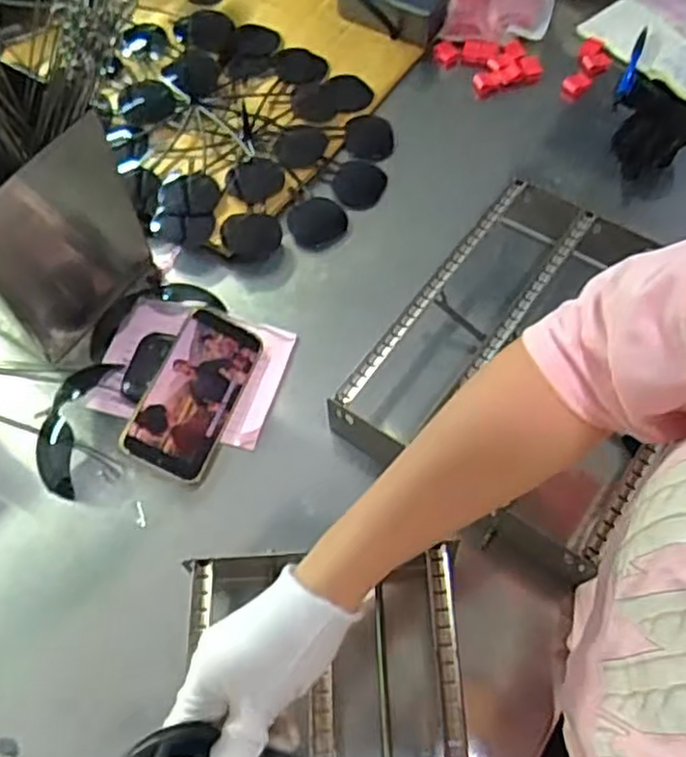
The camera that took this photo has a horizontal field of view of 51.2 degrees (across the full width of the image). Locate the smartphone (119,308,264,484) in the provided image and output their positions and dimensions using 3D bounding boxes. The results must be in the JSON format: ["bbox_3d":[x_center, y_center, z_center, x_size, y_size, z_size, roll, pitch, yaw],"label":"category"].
[{"bbox_3d":[-0.133,0.012,0.649,0.076,0.017,0.158,31,63,-15],"label":"smartphone"}]

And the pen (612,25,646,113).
[{"bbox_3d":[0.342,-0.367,0.847,0.016,0.015,0.134,21,63,12],"label":"pen"}]

